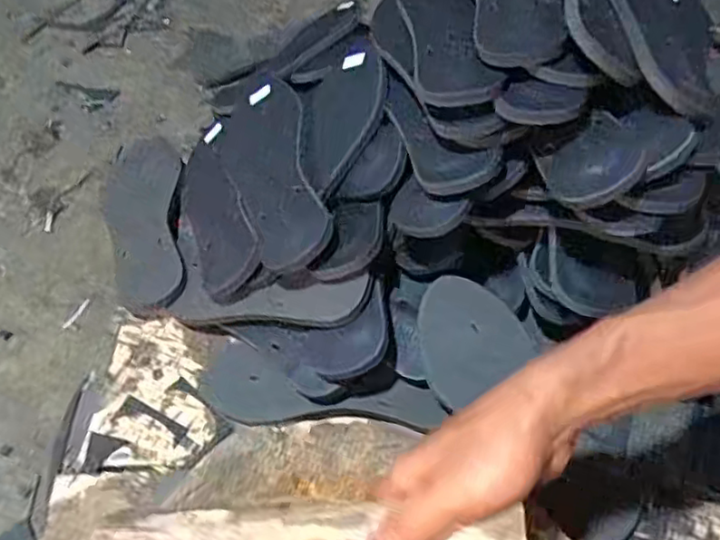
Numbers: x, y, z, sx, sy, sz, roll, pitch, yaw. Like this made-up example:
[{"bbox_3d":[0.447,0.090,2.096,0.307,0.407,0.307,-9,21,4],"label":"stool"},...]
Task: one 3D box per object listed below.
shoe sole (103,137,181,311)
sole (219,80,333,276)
[{"bbox_3d":[-0.225,-0.058,0.678,0.080,0.014,0.228,-17,52,3],"label":"shoe sole"},{"bbox_3d":[-0.080,-0.101,0.609,0.095,0.014,0.236,-42,49,19],"label":"sole"}]

